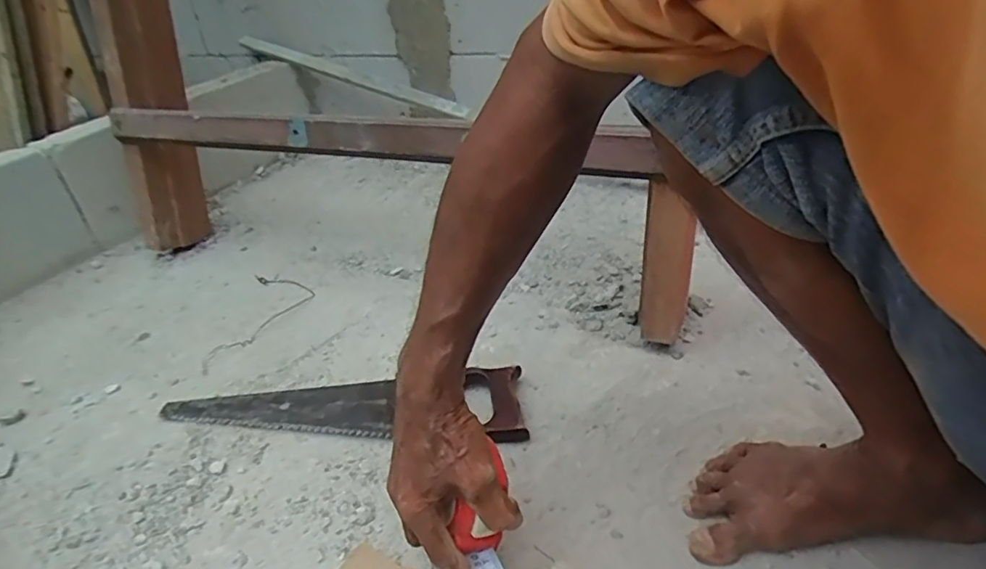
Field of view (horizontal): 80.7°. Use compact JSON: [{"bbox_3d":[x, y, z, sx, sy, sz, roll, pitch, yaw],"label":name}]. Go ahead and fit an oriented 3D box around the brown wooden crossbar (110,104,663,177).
[{"bbox_3d":[-0.211,-0.188,0.731,0.808,0.047,0.037,10,37,24],"label":"brown wooden crossbar"}]

